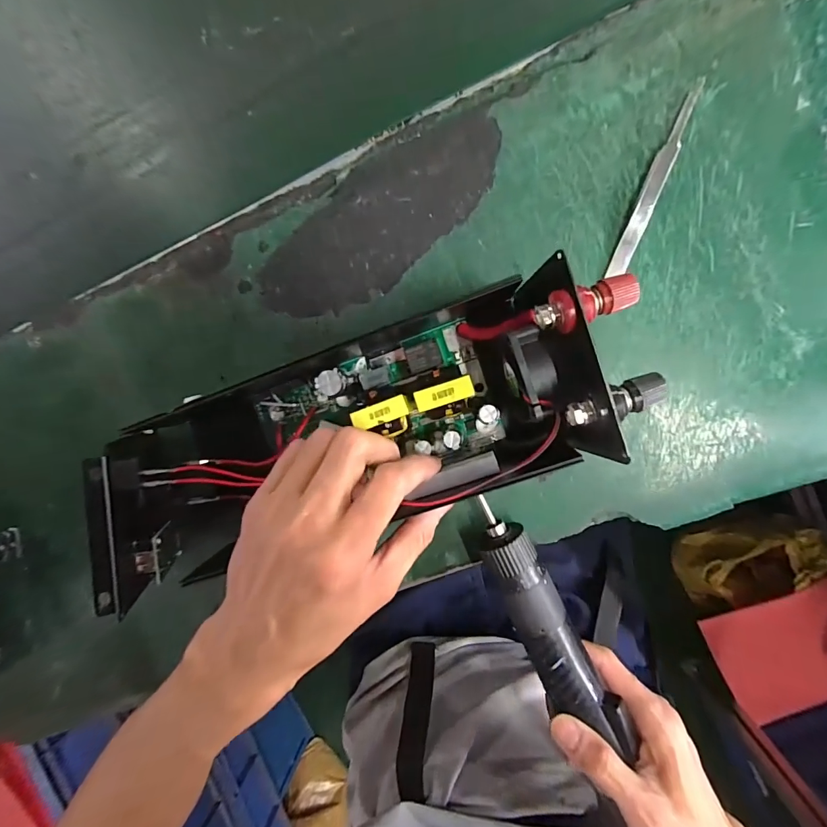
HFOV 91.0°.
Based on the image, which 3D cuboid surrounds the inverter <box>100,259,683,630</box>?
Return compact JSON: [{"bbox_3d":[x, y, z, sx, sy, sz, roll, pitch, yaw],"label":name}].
[{"bbox_3d":[-0.038,0.014,0.234,0.302,0.090,0.101,-22,92,5],"label":"inverter"}]

